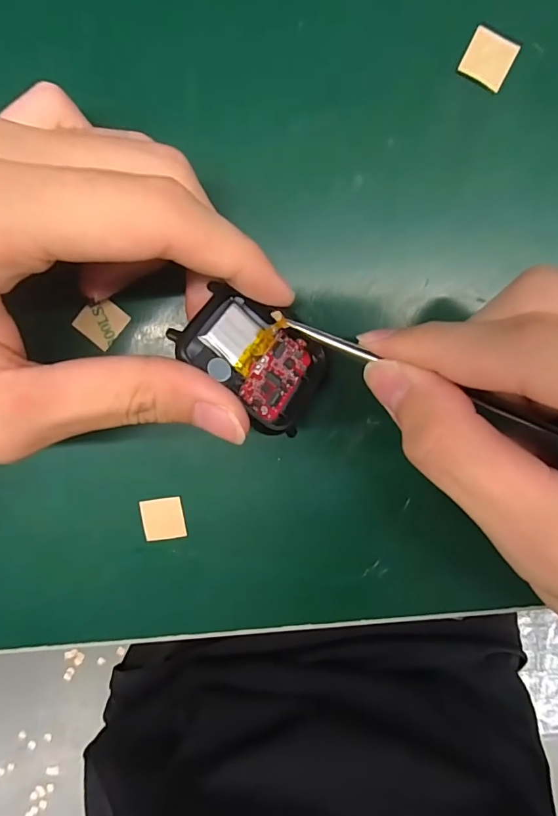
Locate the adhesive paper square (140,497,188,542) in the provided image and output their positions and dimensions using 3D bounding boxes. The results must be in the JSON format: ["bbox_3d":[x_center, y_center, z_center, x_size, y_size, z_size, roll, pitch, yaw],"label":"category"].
[{"bbox_3d":[-0.043,0.041,0.164,0.016,0.004,0.016,-9,96,0],"label":"adhesive paper square"}]

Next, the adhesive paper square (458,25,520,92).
[{"bbox_3d":[0.068,-0.114,0.144,0.015,0.004,0.015,27,96,0],"label":"adhesive paper square"}]

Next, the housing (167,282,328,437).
[{"bbox_3d":[-0.006,-0.016,0.138,0.045,0.008,0.036,40,61,-14],"label":"housing"}]

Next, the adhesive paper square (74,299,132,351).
[{"bbox_3d":[-0.062,-0.030,0.155,0.015,0.004,0.015,40,94,-4],"label":"adhesive paper square"}]

